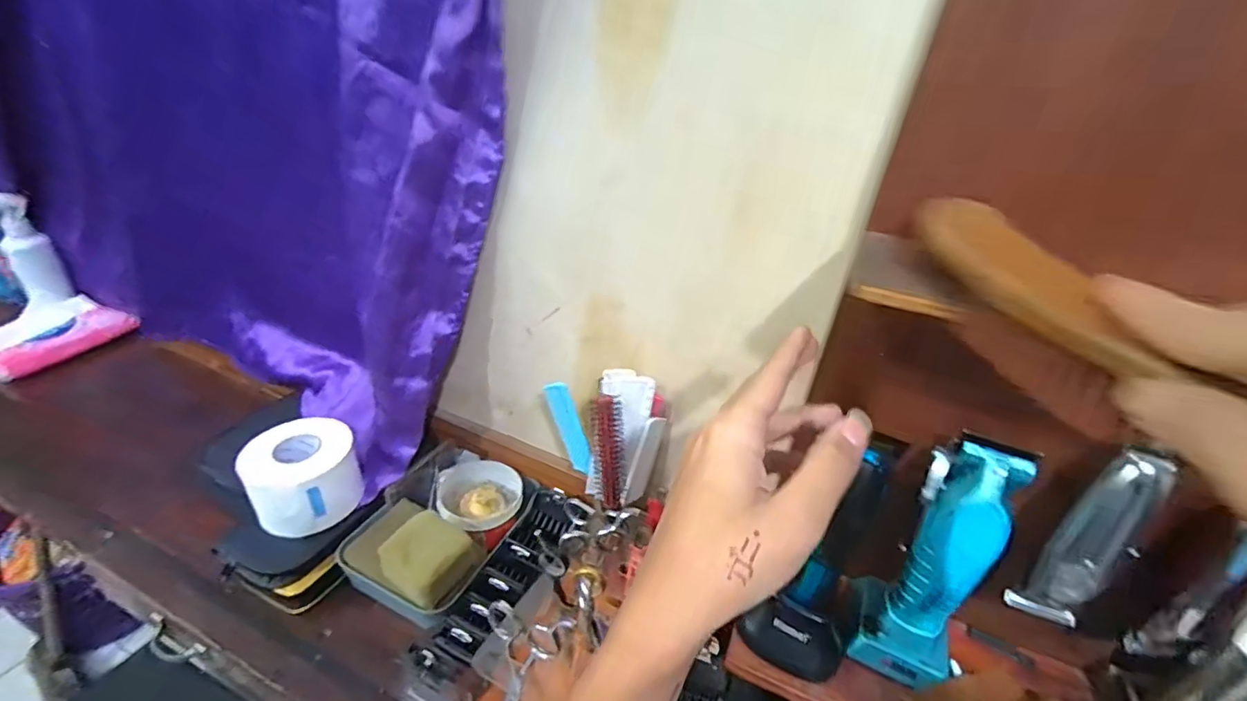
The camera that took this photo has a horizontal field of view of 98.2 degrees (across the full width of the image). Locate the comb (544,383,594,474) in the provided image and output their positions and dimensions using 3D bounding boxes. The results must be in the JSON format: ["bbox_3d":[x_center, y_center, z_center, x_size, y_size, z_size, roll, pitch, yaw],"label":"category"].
[{"bbox_3d":[-0.050,0.072,0.498,0.029,0.096,0.009,-3,25,30],"label":"comb"}]

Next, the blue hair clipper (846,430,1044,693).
[{"bbox_3d":[0.222,0.153,0.377,0.069,0.186,0.064,18,34,17],"label":"blue hair clipper"}]

